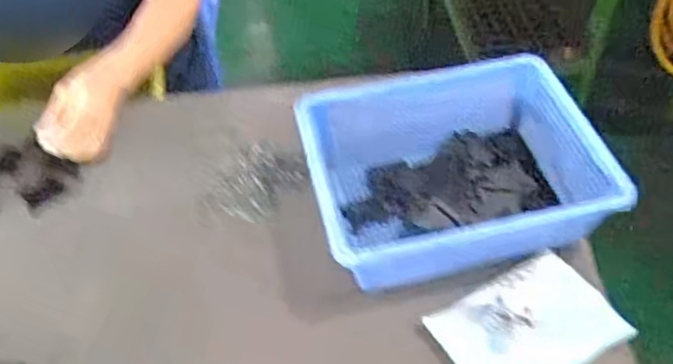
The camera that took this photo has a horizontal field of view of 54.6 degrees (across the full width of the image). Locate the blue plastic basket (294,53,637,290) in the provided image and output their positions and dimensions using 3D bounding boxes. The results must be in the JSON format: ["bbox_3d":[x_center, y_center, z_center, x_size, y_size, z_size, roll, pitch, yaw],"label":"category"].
[{"bbox_3d":[0.127,-0.013,0.732,0.306,0.096,0.239,-11,49,-6],"label":"blue plastic basket"}]

